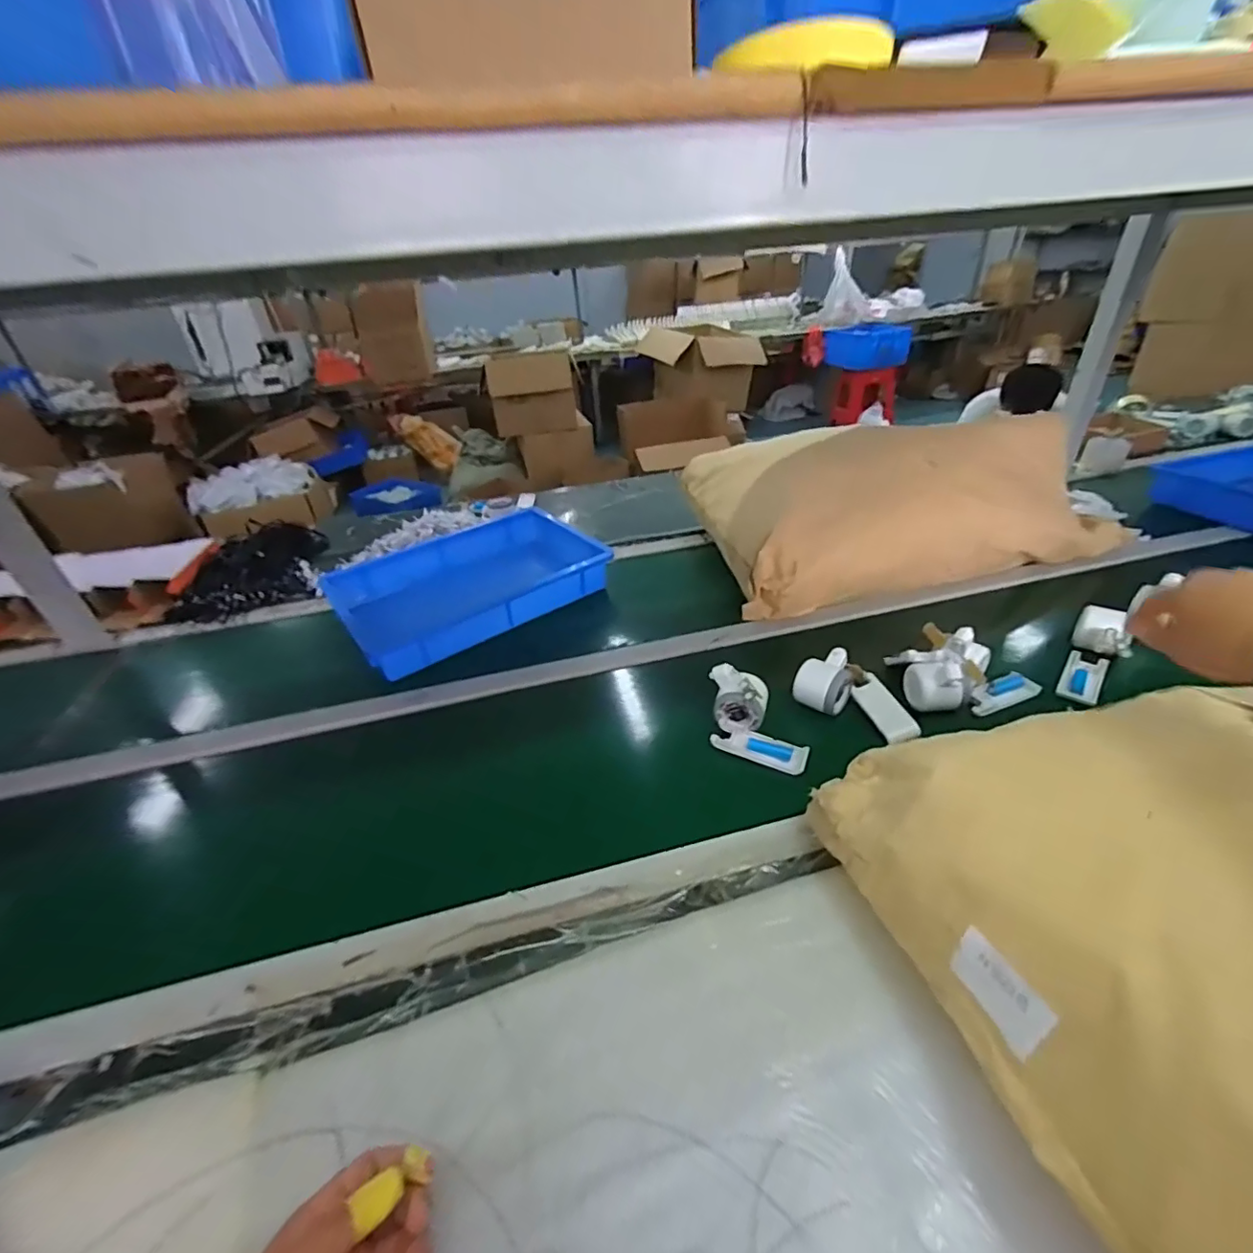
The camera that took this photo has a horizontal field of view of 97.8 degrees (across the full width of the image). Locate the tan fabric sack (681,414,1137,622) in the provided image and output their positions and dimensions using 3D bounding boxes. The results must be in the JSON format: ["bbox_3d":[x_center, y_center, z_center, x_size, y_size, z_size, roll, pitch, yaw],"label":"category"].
[{"bbox_3d":[0.442,-0.239,0.972,0.629,0.209,0.405,-11,34,-8],"label":"tan fabric sack"}]

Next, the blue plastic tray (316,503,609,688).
[{"bbox_3d":[-0.270,-0.068,0.965,0.424,0.095,0.284,-27,39,-28],"label":"blue plastic tray"}]

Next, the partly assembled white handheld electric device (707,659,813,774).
[{"bbox_3d":[0.150,0.104,0.628,0.121,0.077,0.072,10,37,22],"label":"partly assembled white handheld electric device"}]

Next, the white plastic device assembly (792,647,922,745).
[{"bbox_3d":[0.284,0.074,0.660,0.142,0.045,0.092,19,41,32],"label":"white plastic device assembly"}]

